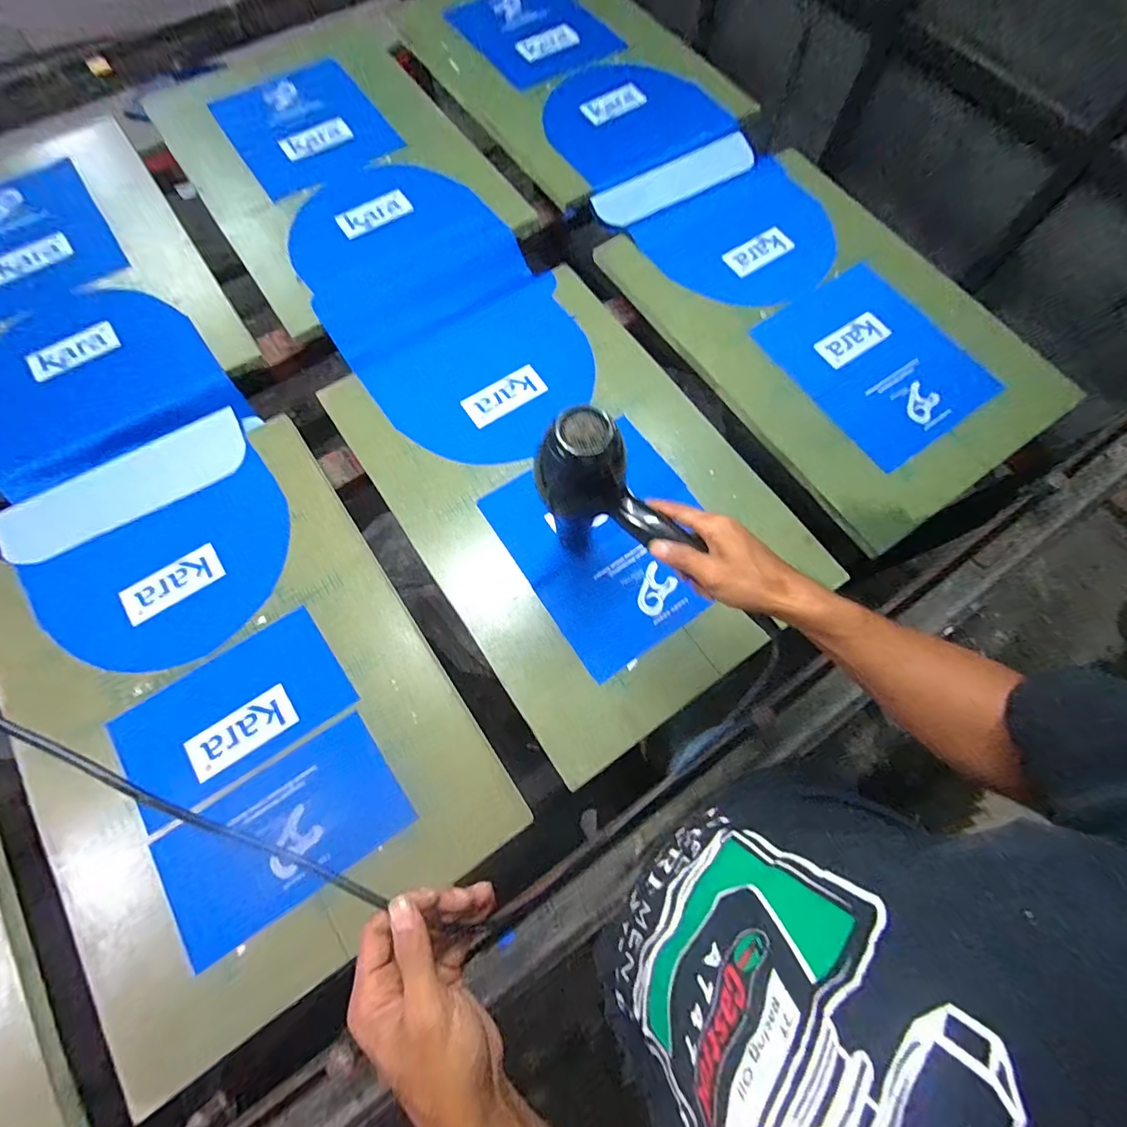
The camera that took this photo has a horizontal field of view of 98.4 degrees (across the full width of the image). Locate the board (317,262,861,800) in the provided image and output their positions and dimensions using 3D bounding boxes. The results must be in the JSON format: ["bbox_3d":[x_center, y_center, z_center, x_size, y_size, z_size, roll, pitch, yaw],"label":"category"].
[{"bbox_3d":[0.005,-0.112,0.661,0.435,0.022,0.637,-34,78,-11],"label":"board"}]

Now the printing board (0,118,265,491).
[{"bbox_3d":[-0.824,-0.463,0.761,0.442,0.019,0.676,-32,77,-11],"label":"printing board"}]

